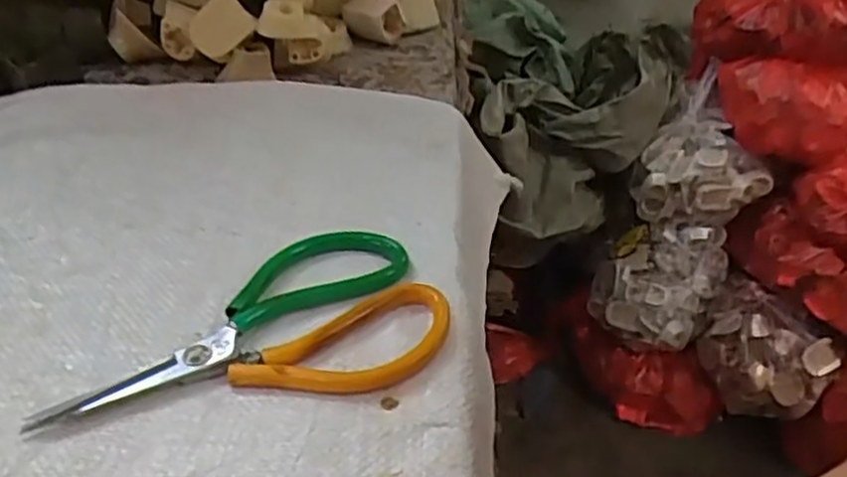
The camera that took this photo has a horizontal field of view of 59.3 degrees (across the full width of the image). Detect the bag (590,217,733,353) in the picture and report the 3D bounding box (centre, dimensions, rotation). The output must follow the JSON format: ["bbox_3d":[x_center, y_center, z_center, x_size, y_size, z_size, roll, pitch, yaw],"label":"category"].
[{"bbox_3d":[0.369,0.064,1.172,0.180,0.150,0.158,19,42,21],"label":"bag"}]

